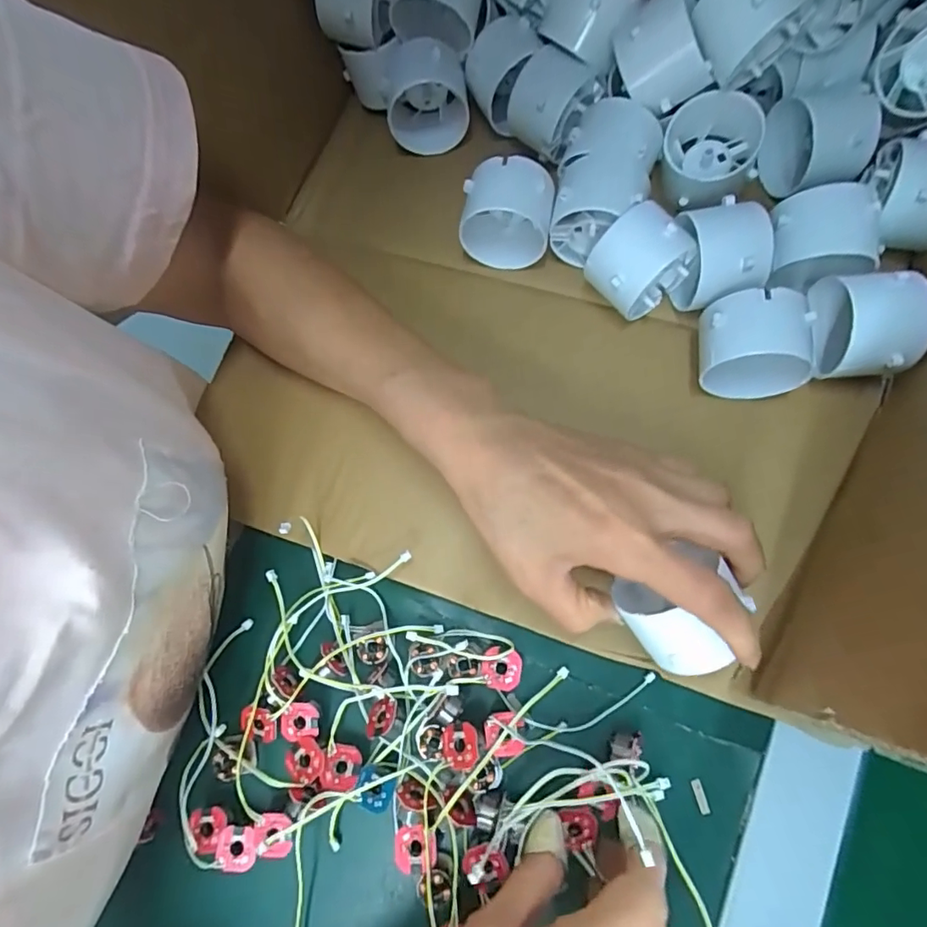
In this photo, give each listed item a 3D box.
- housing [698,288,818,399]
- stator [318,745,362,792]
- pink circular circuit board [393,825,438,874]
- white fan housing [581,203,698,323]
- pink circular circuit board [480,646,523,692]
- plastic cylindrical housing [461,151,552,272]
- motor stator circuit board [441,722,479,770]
[{"bbox_3d":[0.141,-0.058,0.254,0.049,0.041,0.039,0,76,3],"label":"housing"},{"bbox_3d":[-0.060,0.149,0.252,0.019,0.004,0.019,7,76,4],"label":"stator"},{"bbox_3d":[-0.023,0.180,0.241,0.020,0.004,0.019,-1,76,3],"label":"pink circular circuit board"},{"bbox_3d":[0.088,-0.102,0.273,0.041,0.050,0.037,-37,77,-7],"label":"white fan housing"},{"bbox_3d":[0.019,0.102,0.259,0.020,0.009,0.018,15,77,6],"label":"pink circular circuit board"},{"bbox_3d":[0.024,-0.140,0.294,0.047,0.050,0.032,7,76,5],"label":"plastic cylindrical housing"},{"bbox_3d":[-0.002,0.133,0.245,0.017,0.004,0.019,-14,65,18],"label":"motor stator circuit board"}]

